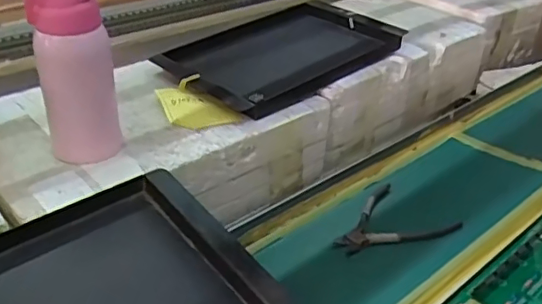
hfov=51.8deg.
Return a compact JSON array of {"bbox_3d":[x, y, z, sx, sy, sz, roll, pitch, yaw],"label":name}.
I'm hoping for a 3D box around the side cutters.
[{"bbox_3d":[0.130,0.082,0.647,0.141,0.011,0.119,-21,38,-33],"label":"side cutters"}]

